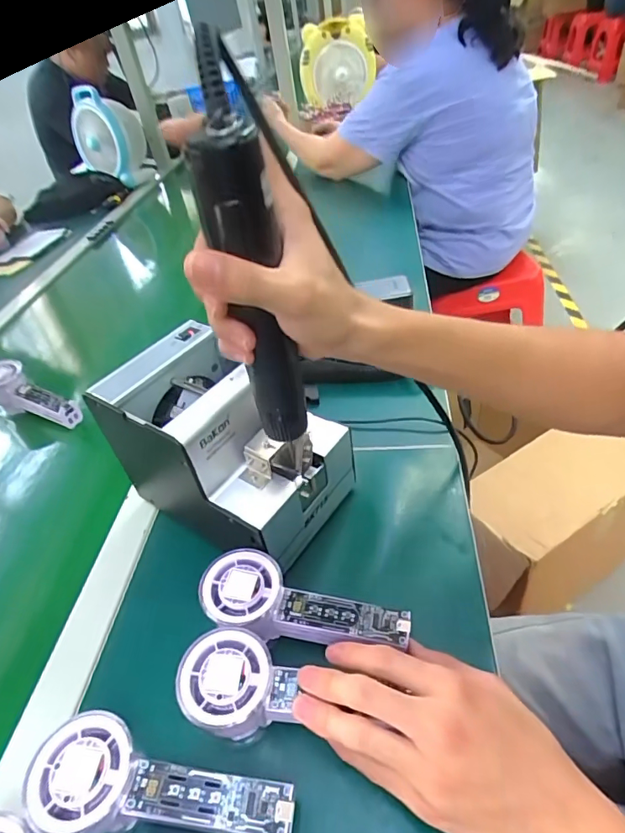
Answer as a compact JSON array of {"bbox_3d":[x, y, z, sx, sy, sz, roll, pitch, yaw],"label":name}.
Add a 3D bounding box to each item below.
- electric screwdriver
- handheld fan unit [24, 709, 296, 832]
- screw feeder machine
[{"bbox_3d":[-0.030,-0.069,0.266,0.035,0.222,0.037,27,54,34],"label":"electric screwdriver"},{"bbox_3d":[-0.085,0.211,0.264,0.142,0.029,0.054,2,43,16],"label":"handheld fan unit"},{"bbox_3d":[-0.070,0.020,0.411,0.169,0.127,0.124,16,49,28],"label":"screw feeder machine"}]

